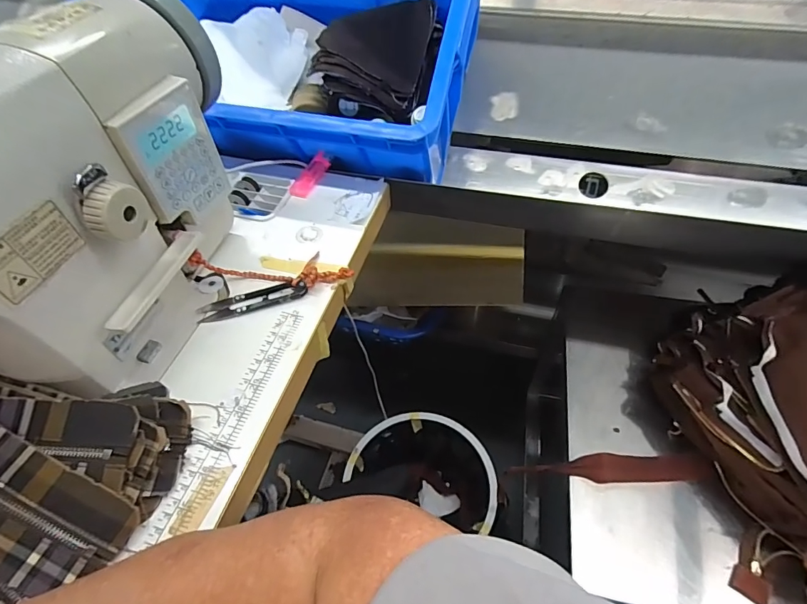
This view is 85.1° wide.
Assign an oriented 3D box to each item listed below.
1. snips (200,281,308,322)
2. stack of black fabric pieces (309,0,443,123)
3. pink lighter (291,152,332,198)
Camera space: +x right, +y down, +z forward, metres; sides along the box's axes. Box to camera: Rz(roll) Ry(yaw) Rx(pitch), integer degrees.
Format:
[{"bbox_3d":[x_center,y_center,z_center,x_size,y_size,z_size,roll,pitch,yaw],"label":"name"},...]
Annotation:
[{"bbox_3d":[-0.145,-0.004,0.421,0.104,0.012,0.025,-13,52,-8],"label":"snips"},{"bbox_3d":[-0.025,-0.336,0.597,0.149,0.073,0.220,10,52,10],"label":"stack of black fabric pieces"},{"bbox_3d":[-0.112,-0.156,0.537,0.025,0.011,0.078,15,54,14],"label":"pink lighter"}]

